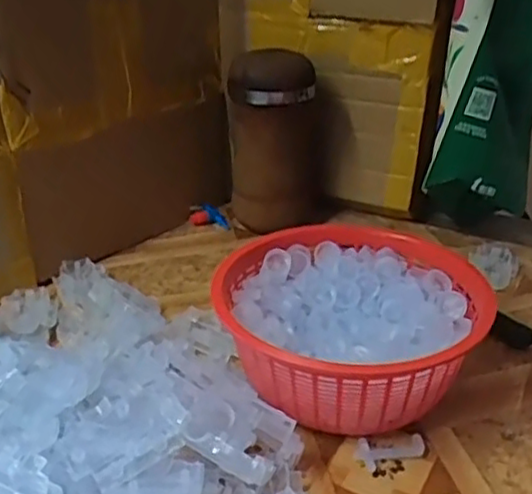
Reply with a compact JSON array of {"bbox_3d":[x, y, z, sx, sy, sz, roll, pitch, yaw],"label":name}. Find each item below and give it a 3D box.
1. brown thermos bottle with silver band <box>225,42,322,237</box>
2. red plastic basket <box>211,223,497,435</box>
[{"bbox_3d":[0.014,-0.114,0.765,0.102,0.180,0.079,4,28,5],"label":"brown thermos bottle with silver band"},{"bbox_3d":[0.060,0.059,0.505,0.177,0.080,0.195,12,29,20],"label":"red plastic basket"}]

